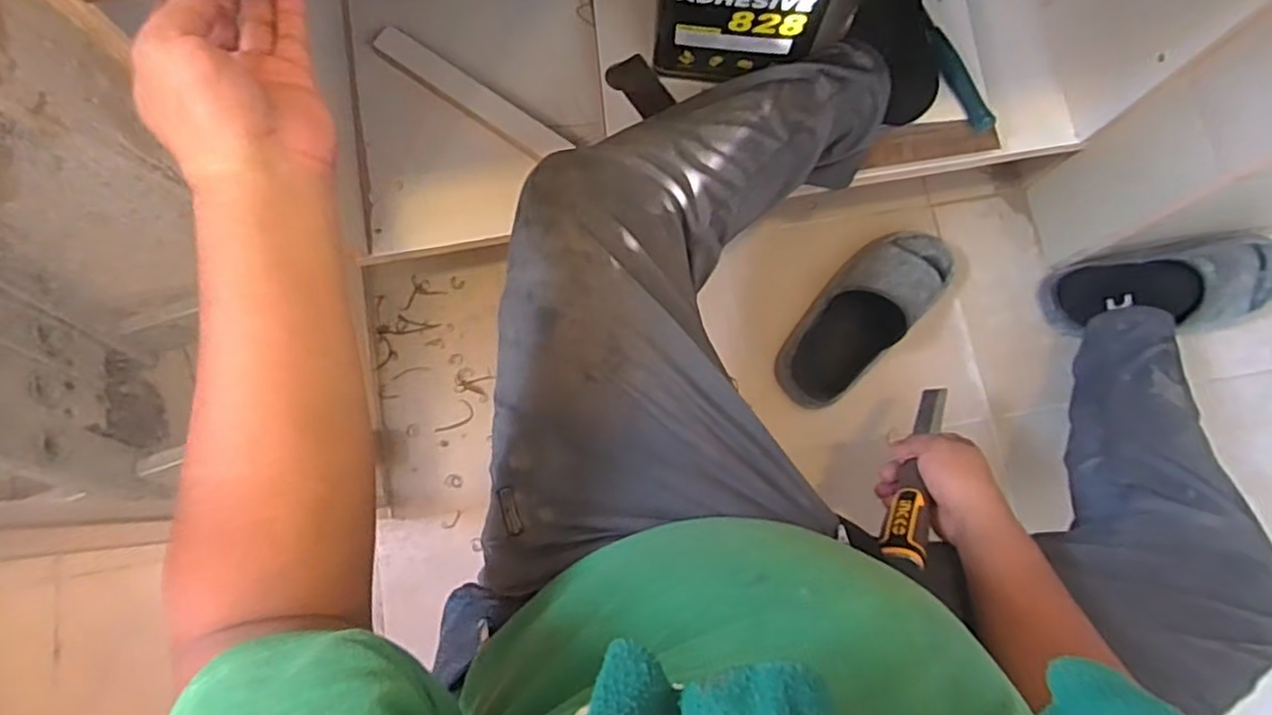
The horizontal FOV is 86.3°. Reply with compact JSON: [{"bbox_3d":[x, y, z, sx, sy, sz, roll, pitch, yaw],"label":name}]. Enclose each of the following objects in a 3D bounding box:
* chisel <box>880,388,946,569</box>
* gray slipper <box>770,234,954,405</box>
[{"bbox_3d":[0.268,0.102,0.634,0.032,0.027,0.263,38,37,6],"label":"chisel"},{"bbox_3d":[0.290,-0.061,0.860,0.114,0.087,0.282,44,82,7],"label":"gray slipper"}]

